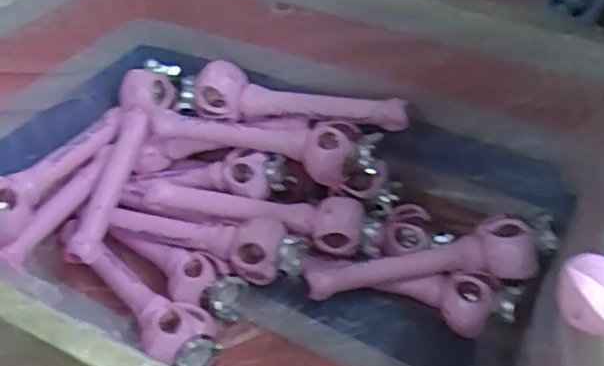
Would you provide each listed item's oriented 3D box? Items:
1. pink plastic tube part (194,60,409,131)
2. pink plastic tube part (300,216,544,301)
[{"bbox_3d":[-0.006,-0.117,0.916,0.325,0.068,0.060,12,45,12],"label":"pink plastic tube part"},{"bbox_3d":[0.162,0.115,0.877,0.318,0.057,0.098,-13,43,7],"label":"pink plastic tube part"}]

